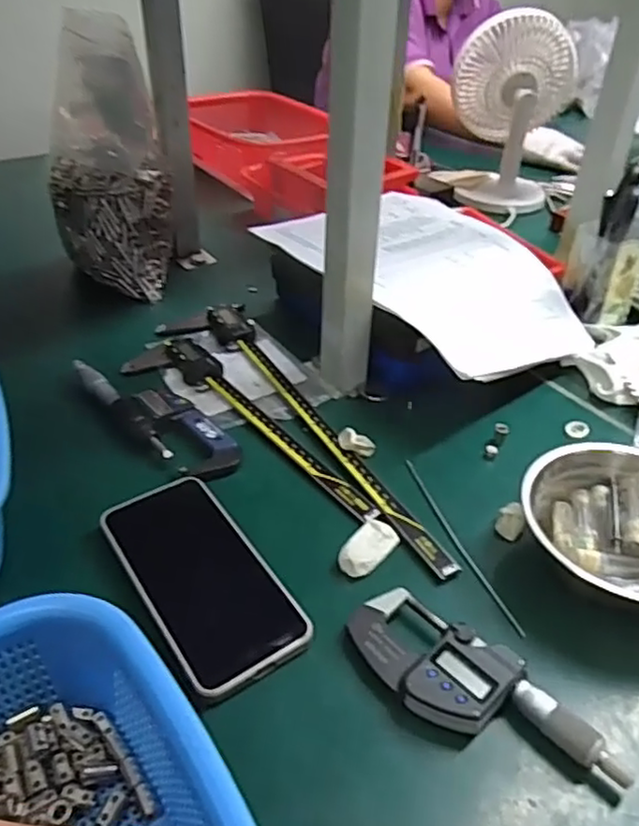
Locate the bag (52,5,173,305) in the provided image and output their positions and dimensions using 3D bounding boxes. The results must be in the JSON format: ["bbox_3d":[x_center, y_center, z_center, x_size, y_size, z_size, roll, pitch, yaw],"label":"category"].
[{"bbox_3d":[-0.213,-0.249,0.664,0.117,0.266,0.092,-10,17,-16],"label":"bag"}]

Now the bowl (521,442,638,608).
[{"bbox_3d":[0.187,0.075,0.406,0.124,0.048,0.105,1,38,0],"label":"bowl"}]

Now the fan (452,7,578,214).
[{"bbox_3d":[0.262,-0.414,0.919,0.158,0.233,0.110,9,38,10],"label":"fan"}]

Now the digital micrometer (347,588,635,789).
[{"bbox_3d":[0.081,0.145,0.345,0.148,0.025,0.052,30,46,32],"label":"digital micrometer"}]

